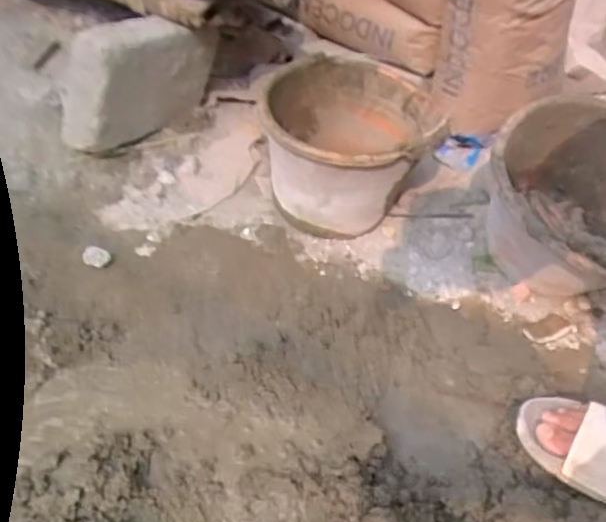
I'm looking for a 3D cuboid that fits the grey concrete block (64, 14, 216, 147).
[{"bbox_3d":[-0.268,-0.315,1.124,0.070,0.228,0.345,32,48,27],"label":"grey concrete block"}]

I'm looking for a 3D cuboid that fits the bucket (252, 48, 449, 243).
[{"bbox_3d":[0.066,-0.164,0.993,0.254,0.207,0.268,11,43,6],"label":"bucket"}]

